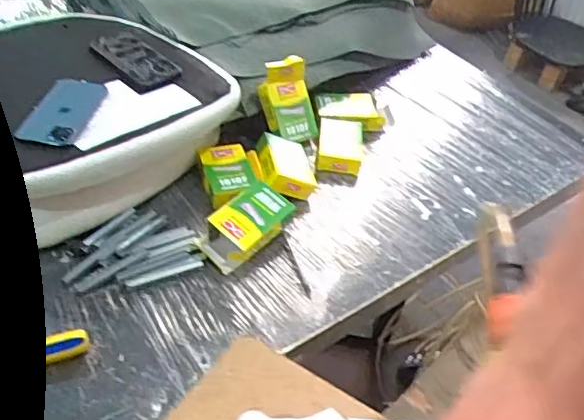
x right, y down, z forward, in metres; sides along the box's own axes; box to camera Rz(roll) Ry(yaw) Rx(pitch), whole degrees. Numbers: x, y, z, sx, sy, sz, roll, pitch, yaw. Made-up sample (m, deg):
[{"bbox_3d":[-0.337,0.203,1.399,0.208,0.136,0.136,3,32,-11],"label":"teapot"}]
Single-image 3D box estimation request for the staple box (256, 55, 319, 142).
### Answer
[{"bbox_3d":[-0.005,-0.193,1.028,0.092,0.143,0.045,-10,5,-28],"label":"staple box"}]

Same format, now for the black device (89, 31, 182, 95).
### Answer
[{"bbox_3d":[-0.259,-0.249,0.970,0.171,0.013,0.100,37,51,28],"label":"black device"}]

